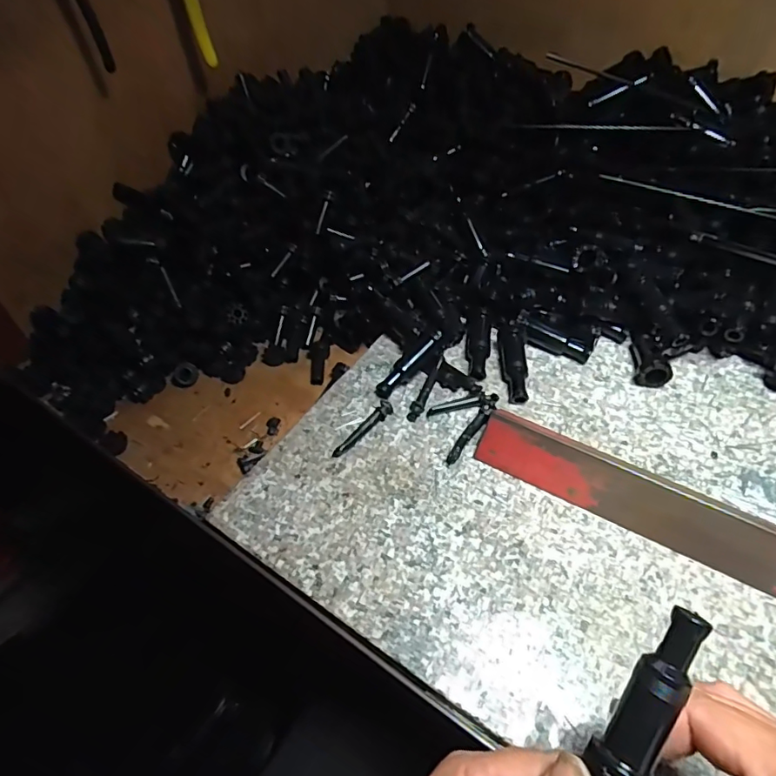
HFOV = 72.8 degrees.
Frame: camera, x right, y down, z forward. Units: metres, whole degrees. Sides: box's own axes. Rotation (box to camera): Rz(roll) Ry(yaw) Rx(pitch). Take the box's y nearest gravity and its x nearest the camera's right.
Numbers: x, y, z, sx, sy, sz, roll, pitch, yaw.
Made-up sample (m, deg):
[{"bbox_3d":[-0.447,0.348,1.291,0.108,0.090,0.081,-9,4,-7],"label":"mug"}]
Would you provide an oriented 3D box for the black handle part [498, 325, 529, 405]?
[{"bbox_3d":[0.101,-0.020,0.420,0.019,0.019,0.069,0,50,1],"label":"black handle part"}]

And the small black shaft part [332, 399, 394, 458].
[{"bbox_3d":[-0.018,0.030,0.391,0.009,0.009,0.059,36,59,27],"label":"small black shaft part"}]

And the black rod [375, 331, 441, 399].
[{"bbox_3d":[0.017,-0.018,0.414,0.068,0.014,0.010,-45,60,-9],"label":"black rod"}]

